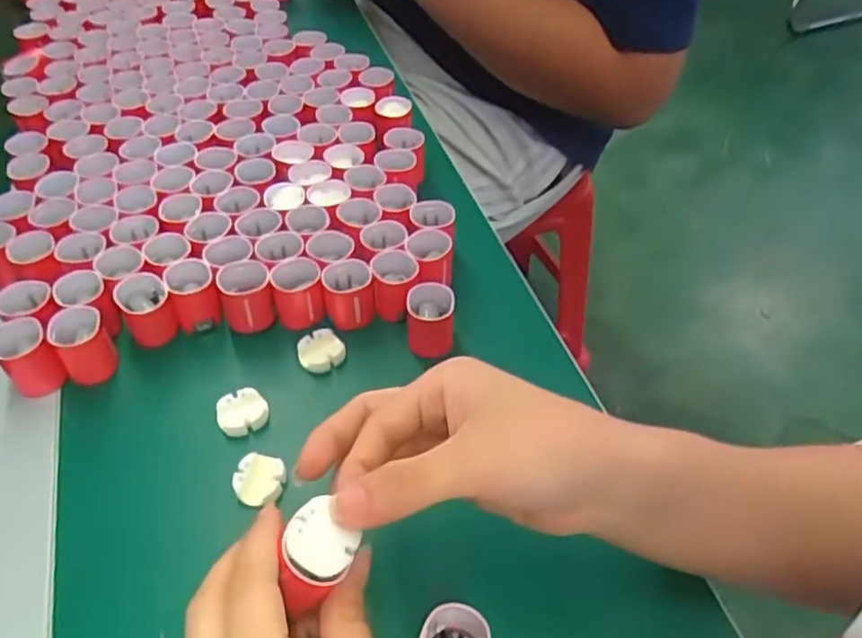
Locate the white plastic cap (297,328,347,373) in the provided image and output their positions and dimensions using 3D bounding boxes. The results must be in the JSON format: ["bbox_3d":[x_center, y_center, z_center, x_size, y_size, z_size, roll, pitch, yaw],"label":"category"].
[{"bbox_3d":[-0.067,0.019,0.414,0.028,0.010,0.024,-17,50,-17],"label":"white plastic cap"}]

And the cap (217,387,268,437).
[{"bbox_3d":[-0.106,0.052,0.381,0.027,0.008,0.025,1,47,-1],"label":"cap"}]

